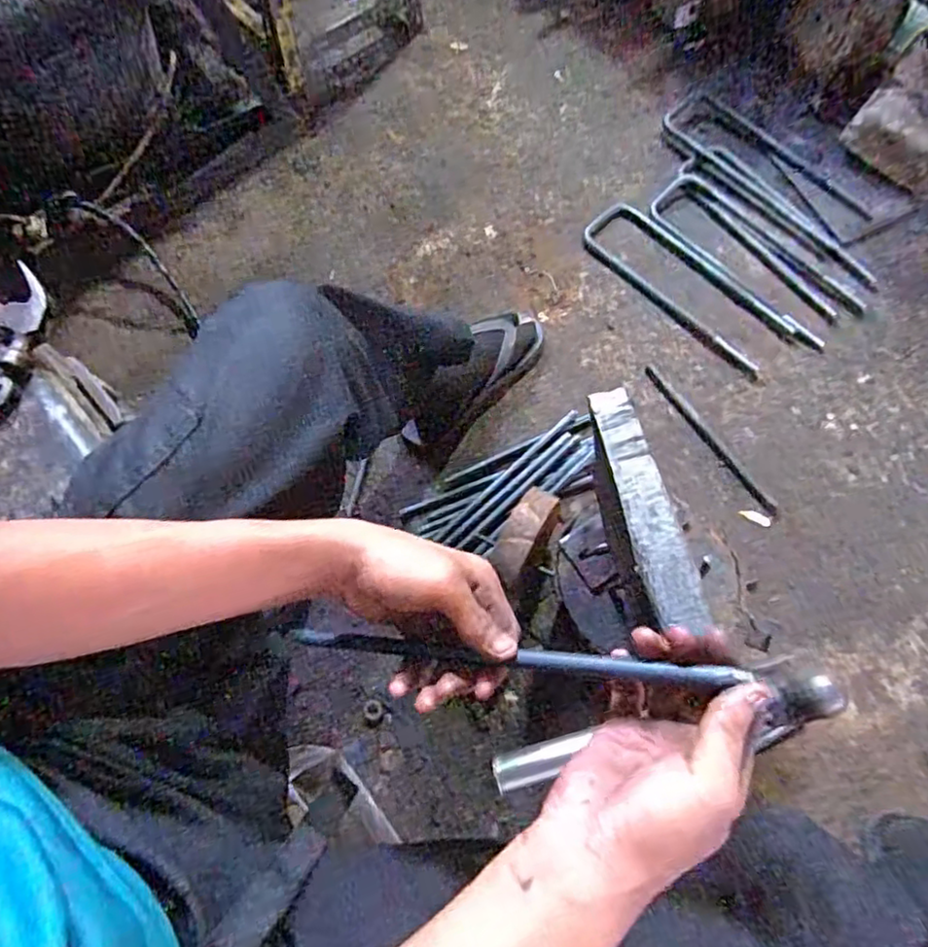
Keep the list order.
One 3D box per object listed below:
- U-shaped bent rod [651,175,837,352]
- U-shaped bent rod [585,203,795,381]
[{"bbox_3d":[0.464,-0.353,1.040,0.116,0.012,0.363,-37,75,-11],"label":"U-shaped bent rod"},{"bbox_3d":[0.359,-0.313,1.034,0.116,0.014,0.361,-43,76,-13],"label":"U-shaped bent rod"}]

